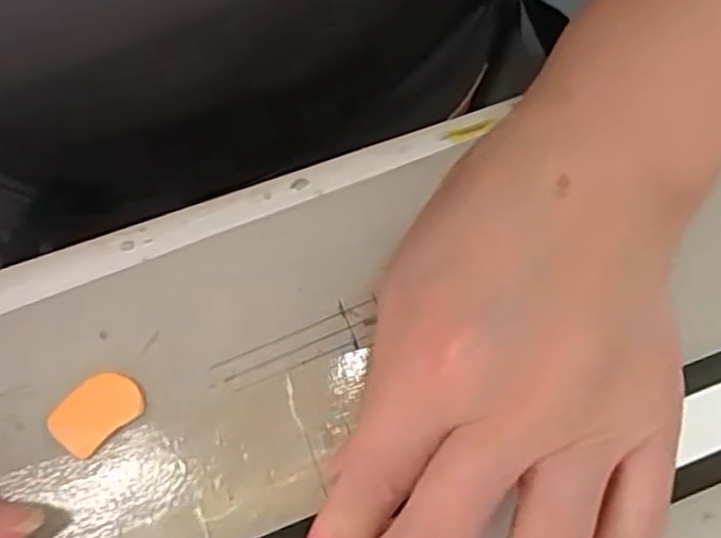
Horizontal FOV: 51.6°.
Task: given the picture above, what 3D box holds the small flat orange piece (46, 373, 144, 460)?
[{"bbox_3d":[-0.078,0.041,0.218,0.026,0.004,0.018,-39,78,-14],"label":"small flat orange piece"}]

